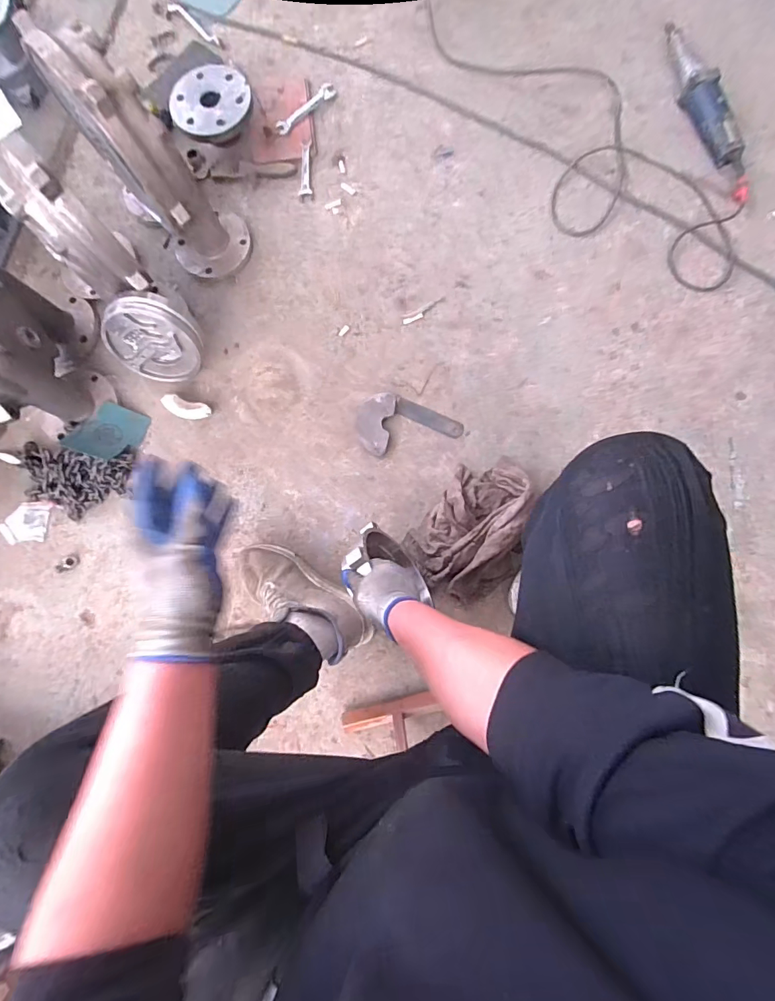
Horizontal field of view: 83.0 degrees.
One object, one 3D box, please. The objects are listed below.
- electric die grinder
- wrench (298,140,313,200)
[{"bbox_3d":[0.717,-0.876,0.983,0.077,0.060,0.460,-16,81,0],"label":"electric die grinder"},{"bbox_3d":[-0.193,-0.778,1.031,0.033,0.011,0.143,-3,81,2],"label":"wrench"}]

